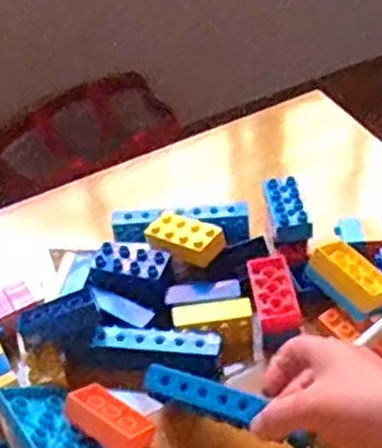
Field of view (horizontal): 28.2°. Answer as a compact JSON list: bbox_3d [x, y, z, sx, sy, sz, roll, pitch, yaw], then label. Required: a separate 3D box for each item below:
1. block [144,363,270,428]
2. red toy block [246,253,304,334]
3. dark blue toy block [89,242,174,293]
[{"bbox_3d":[0.006,0.123,0.550,0.091,0.017,0.022,12,46,25],"label":"block"},{"bbox_3d":[0.067,0.058,0.616,0.032,0.026,0.070,-8,43,-2],"label":"red toy block"},{"bbox_3d":[-0.050,0.038,0.641,0.070,0.020,0.035,9,45,16],"label":"dark blue toy block"}]

